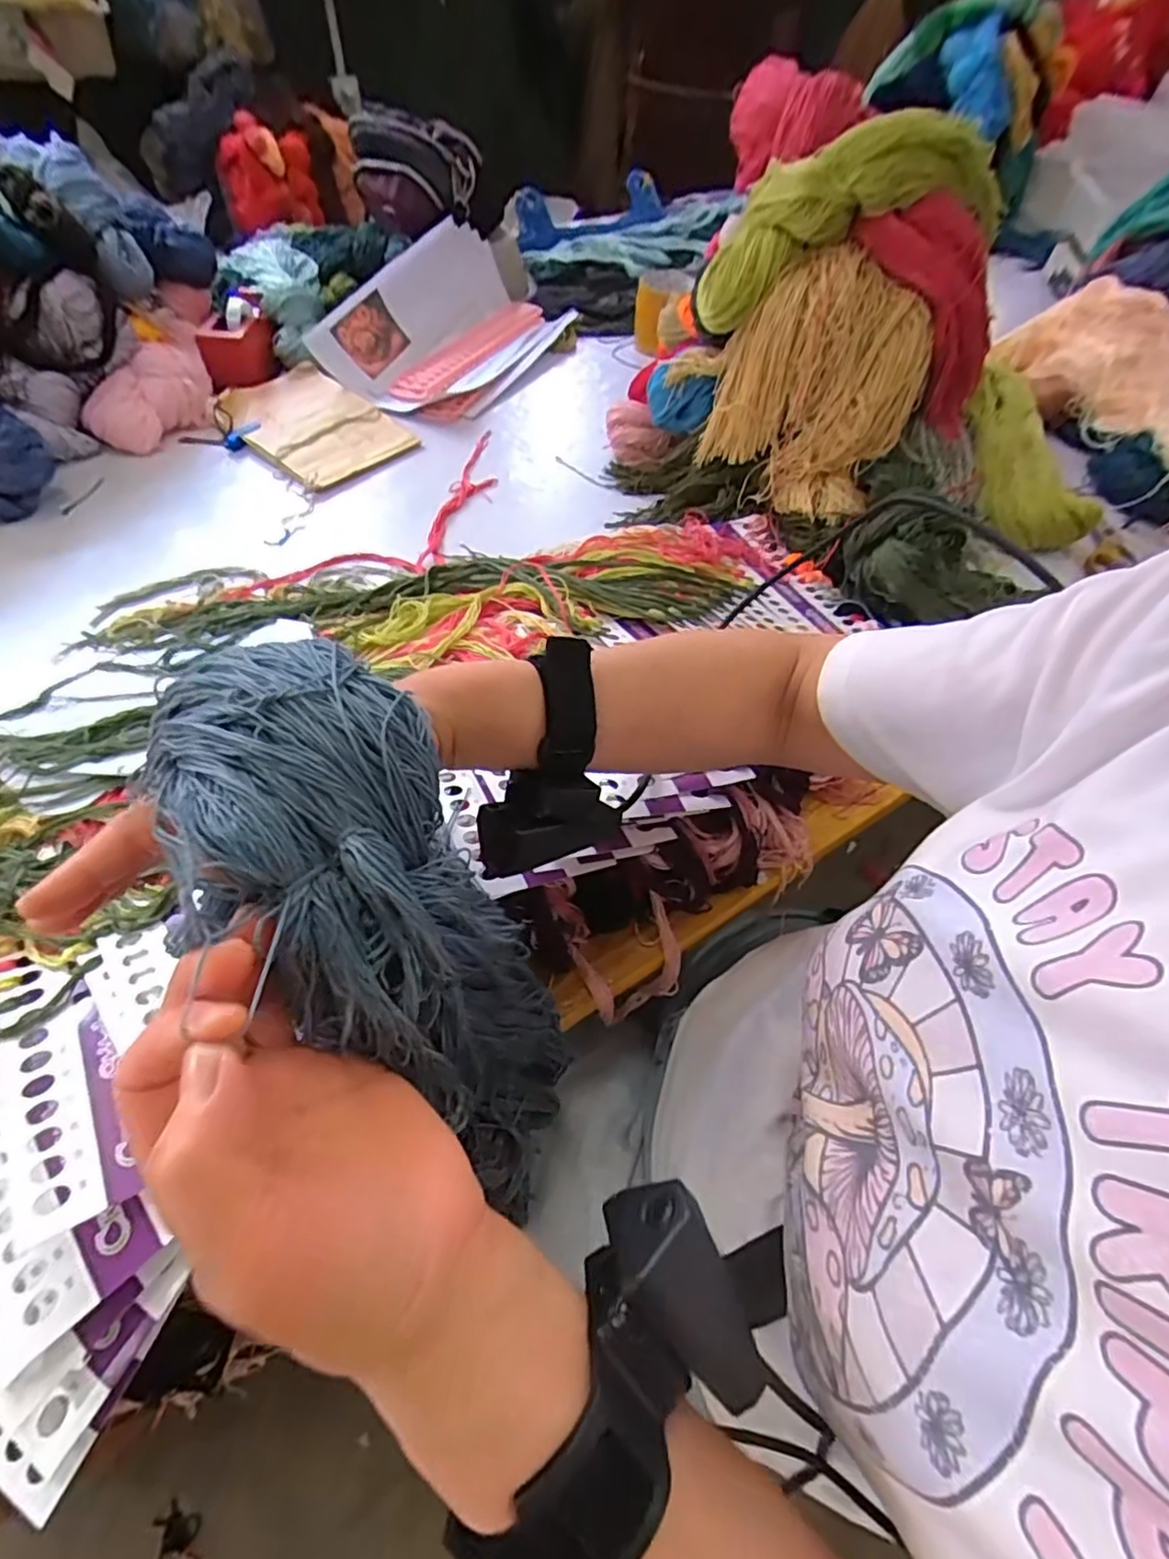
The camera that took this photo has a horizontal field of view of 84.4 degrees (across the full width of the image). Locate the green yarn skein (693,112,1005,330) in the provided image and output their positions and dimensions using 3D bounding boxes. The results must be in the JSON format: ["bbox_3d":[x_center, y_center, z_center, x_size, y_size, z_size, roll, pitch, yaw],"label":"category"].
[{"bbox_3d":[0.254,-0.550,0.621,0.318,0.095,0.089,-25,58,1],"label":"green yarn skein"}]

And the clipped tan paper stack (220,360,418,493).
[{"bbox_3d":[-0.318,-0.421,0.760,0.213,0.015,0.152,39,58,17],"label":"clipped tan paper stack"}]

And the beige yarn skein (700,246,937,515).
[{"bbox_3d":[0.229,-0.392,0.635,0.184,0.164,0.157,24,58,12],"label":"beige yarn skein"}]

